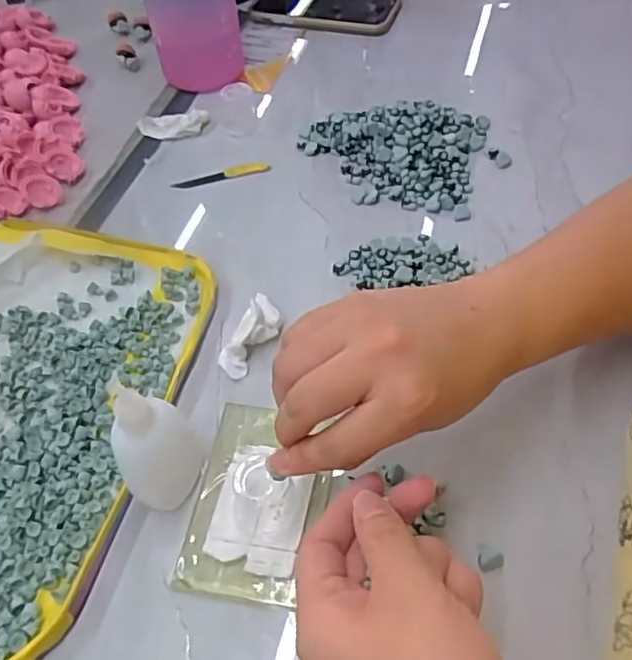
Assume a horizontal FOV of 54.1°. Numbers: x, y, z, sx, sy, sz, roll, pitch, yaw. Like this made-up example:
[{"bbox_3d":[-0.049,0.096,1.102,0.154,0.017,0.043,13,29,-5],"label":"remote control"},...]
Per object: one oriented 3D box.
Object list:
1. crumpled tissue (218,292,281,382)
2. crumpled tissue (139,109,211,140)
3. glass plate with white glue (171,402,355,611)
[{"bbox_3d":[-0.040,0.001,0.395,0.026,0.024,0.060,20,57,16],"label":"crumpled tissue"},{"bbox_3d":[-0.126,-0.180,0.546,0.062,0.009,0.029,-7,54,-3],"label":"crumpled tissue"},{"bbox_3d":[-0.031,0.089,0.334,0.068,0.011,0.105,8,54,8],"label":"glass plate with white glue"}]

